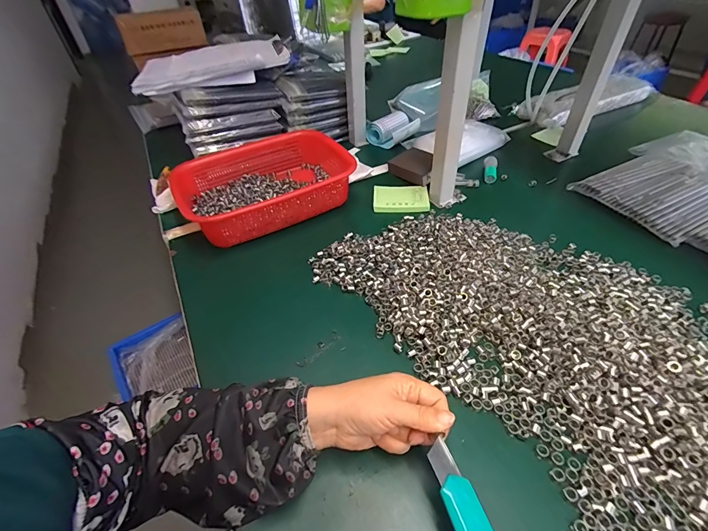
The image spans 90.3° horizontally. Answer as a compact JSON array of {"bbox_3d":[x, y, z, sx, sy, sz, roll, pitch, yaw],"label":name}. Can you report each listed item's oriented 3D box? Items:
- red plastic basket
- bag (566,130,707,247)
[{"bbox_3d":[-0.146,-0.140,0.608,0.287,0.071,0.200,-22,46,-18],"label":"red plastic basket"},{"bbox_3d":[0.563,-0.157,0.614,0.315,0.028,0.195,-21,46,-18],"label":"bag"}]

